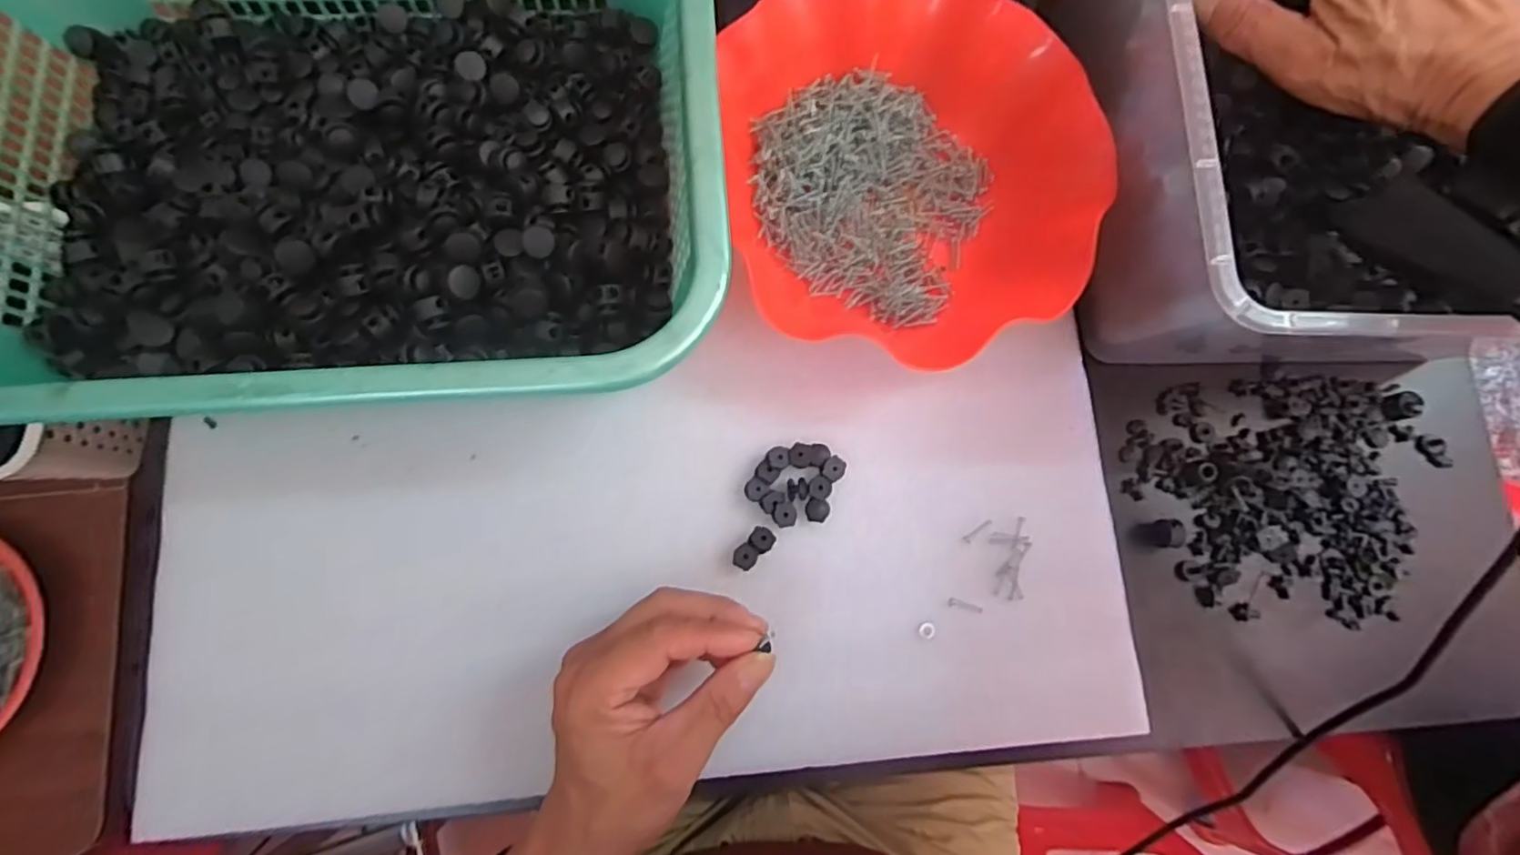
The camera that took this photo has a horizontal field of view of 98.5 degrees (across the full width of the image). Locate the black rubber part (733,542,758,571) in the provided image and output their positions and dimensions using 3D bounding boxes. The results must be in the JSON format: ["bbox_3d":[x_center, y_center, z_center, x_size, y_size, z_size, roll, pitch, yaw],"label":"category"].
[{"bbox_3d":[-0.008,0.071,0.360,0.013,0.008,0.014,1,80,-4],"label":"black rubber part"}]

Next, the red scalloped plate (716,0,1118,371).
[{"bbox_3d":[0.082,-0.145,0.370,0.194,0.062,0.208,1,80,-4],"label":"red scalloped plate"}]

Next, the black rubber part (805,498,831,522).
[{"bbox_3d":[0.032,0.047,0.369,0.014,0.004,0.013,1,80,-4],"label":"black rubber part"}]

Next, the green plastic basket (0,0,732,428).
[{"bbox_3d":[-0.218,-0.147,0.336,0.386,0.099,0.293,-5,81,-5],"label":"green plastic basket"}]

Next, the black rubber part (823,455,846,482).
[{"bbox_3d":[0.042,0.024,0.373,0.013,0.007,0.013,1,80,-4],"label":"black rubber part"}]

